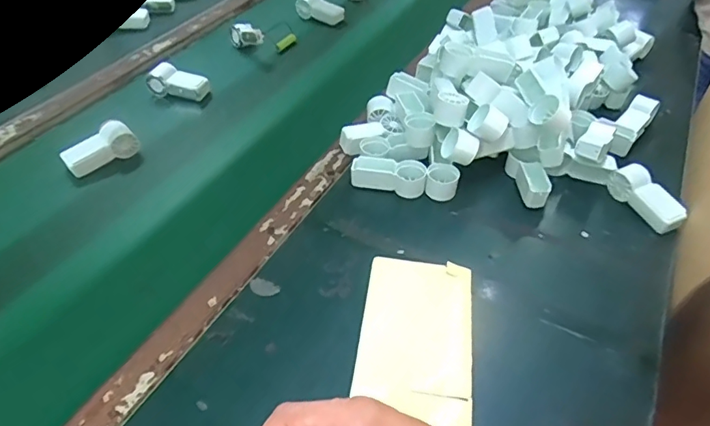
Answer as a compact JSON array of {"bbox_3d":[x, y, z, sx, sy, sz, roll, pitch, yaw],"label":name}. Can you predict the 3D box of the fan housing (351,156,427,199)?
[{"bbox_3d":[0.043,-0.047,0.633,0.091,0.037,0.029,12,46,13],"label":"fan housing"}]

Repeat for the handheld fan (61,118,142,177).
[{"bbox_3d":[-0.342,-0.088,0.680,0.050,0.036,0.096,32,53,29],"label":"handheld fan"}]

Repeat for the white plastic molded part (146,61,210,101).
[{"bbox_3d":[-0.282,-0.207,0.805,0.091,0.038,0.048,16,47,16],"label":"white plastic molded part"}]

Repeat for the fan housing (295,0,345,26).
[{"bbox_3d":[-0.072,-0.408,1.012,0.095,0.043,0.061,34,54,30],"label":"fan housing"}]

